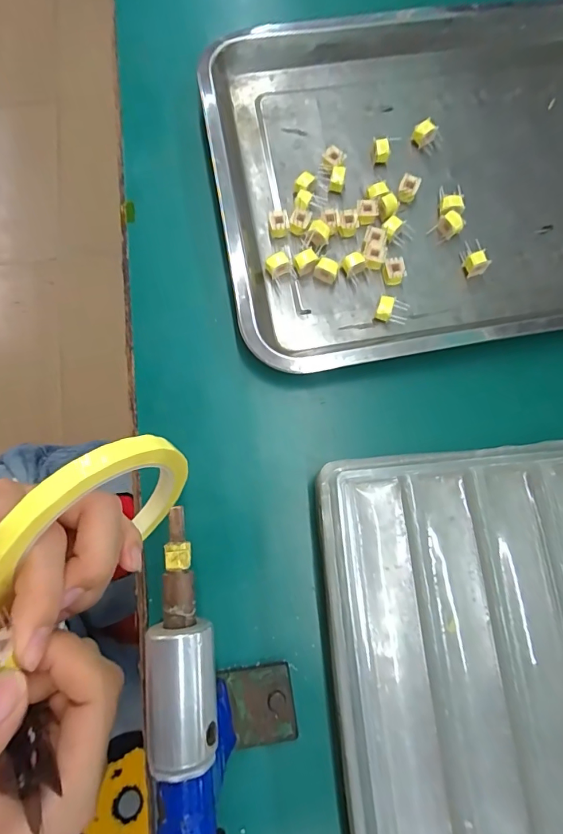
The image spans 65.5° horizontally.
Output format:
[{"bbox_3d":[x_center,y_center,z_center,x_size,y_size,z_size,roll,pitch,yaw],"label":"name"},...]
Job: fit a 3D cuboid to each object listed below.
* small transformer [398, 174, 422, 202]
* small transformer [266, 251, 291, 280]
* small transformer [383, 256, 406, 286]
[{"bbox_3d":[0.097,-0.175,0.336,0.014,0.010,0.019,22,78,4],"label":"small transformer"},{"bbox_3d":[-0.003,-0.110,0.319,0.016,0.017,0.012,-33,81,-8],"label":"small transformer"},{"bbox_3d":[0.082,-0.107,0.321,0.015,0.012,0.016,-5,78,-2],"label":"small transformer"}]

